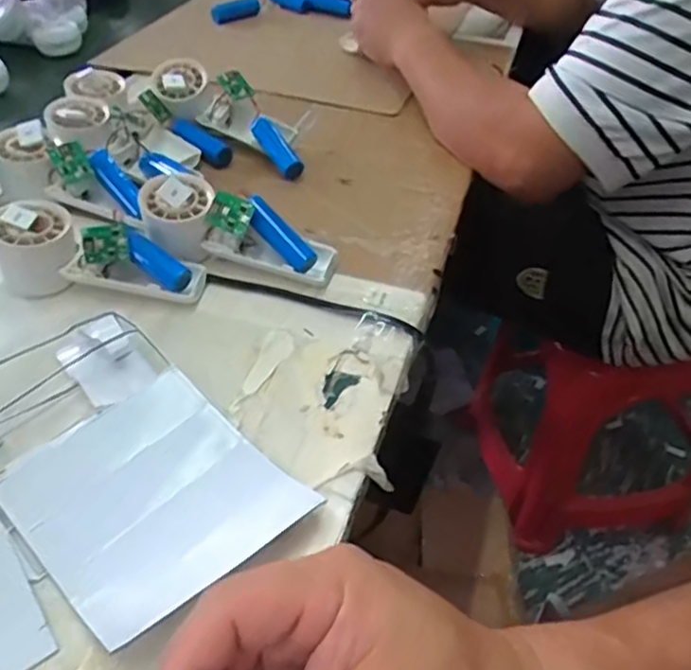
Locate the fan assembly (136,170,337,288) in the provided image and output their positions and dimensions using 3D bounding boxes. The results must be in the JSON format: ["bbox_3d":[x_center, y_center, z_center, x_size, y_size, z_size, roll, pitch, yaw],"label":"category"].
[{"bbox_3d":[-0.087,-0.082,0.521,0.160,0.056,0.053,20,45,-3],"label":"fan assembly"}]

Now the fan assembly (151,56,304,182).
[{"bbox_3d":[-0.113,-0.225,0.666,0.192,0.046,0.068,36,52,12],"label":"fan assembly"}]

